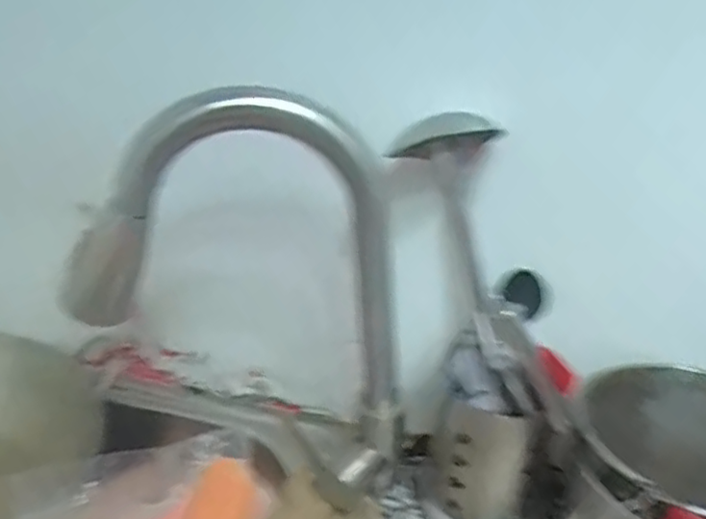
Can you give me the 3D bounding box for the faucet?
[{"bbox_3d":[-0.083,0.036,0.508,0.239,0.333,0.052,1,30,1],"label":"faucet"}]

